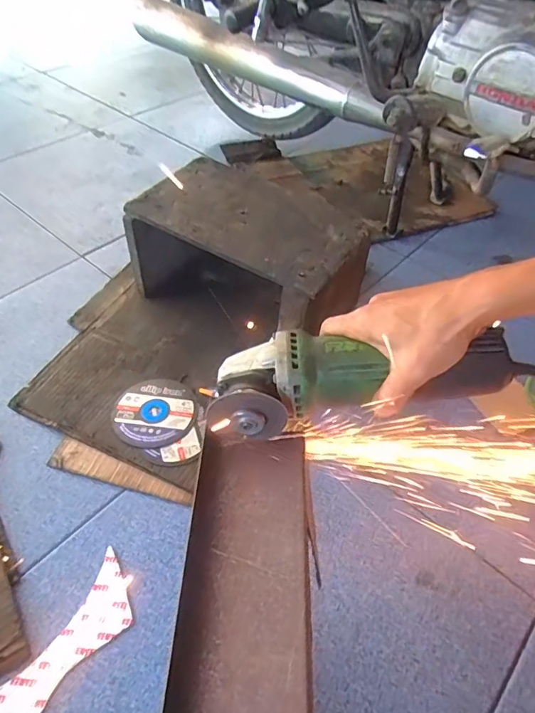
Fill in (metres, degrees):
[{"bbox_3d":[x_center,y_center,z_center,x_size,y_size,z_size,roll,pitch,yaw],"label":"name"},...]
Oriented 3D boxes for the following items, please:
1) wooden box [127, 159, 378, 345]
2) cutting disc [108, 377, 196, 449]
[{"bbox_3d":[-0.030,-0.131,0.681,0.296,0.167,0.169,29,53,21],"label":"wooden box"},{"bbox_3d":[-0.141,0.069,0.596,0.100,0.004,0.102,1,45,-1],"label":"cutting disc"}]

